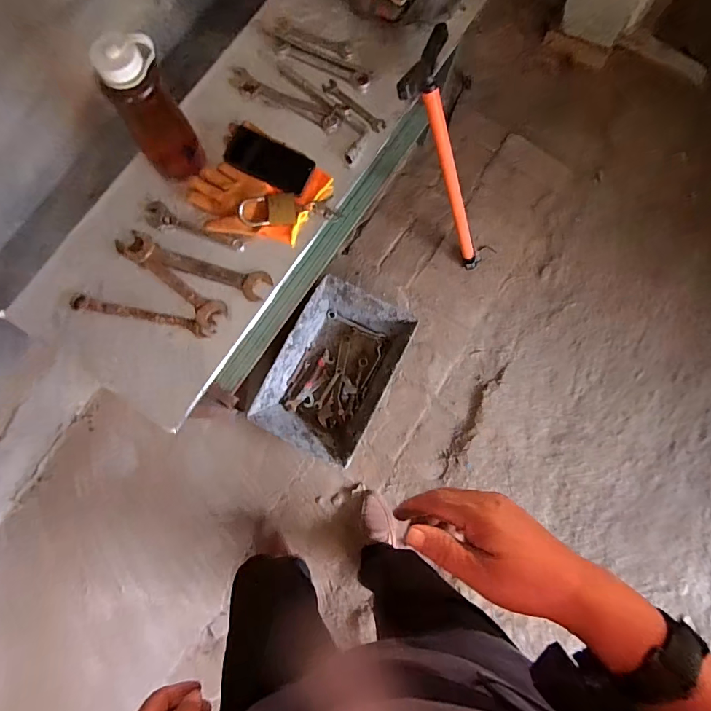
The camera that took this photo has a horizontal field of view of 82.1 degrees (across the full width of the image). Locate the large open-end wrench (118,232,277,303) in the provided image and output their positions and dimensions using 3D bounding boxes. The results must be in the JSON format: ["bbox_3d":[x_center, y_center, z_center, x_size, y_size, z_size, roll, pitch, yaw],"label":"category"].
[{"bbox_3d":[-0.303,-0.169,0.770,0.287,0.021,0.053,18,79,2],"label":"large open-end wrench"}]

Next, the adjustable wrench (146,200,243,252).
[{"bbox_3d":[-0.307,-0.245,0.784,0.194,0.011,0.047,18,84,-1],"label":"adjustable wrench"}]

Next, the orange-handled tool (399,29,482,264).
[{"bbox_3d":[0.251,-0.448,1.058,0.049,0.667,0.199,31,80,34],"label":"orange-handled tool"}]

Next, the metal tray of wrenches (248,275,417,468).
[{"bbox_3d":[-0.058,0.041,1.216,0.309,0.095,0.469,27,79,4],"label":"metal tray of wrenches"}]

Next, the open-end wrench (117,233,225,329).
[{"bbox_3d":[-0.343,-0.144,0.763,0.238,0.022,0.055,40,81,6],"label":"open-end wrench"}]

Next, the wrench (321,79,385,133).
[{"bbox_3d":[-0.006,-0.517,0.845,0.158,0.016,0.031,43,82,8],"label":"wrench"}]

